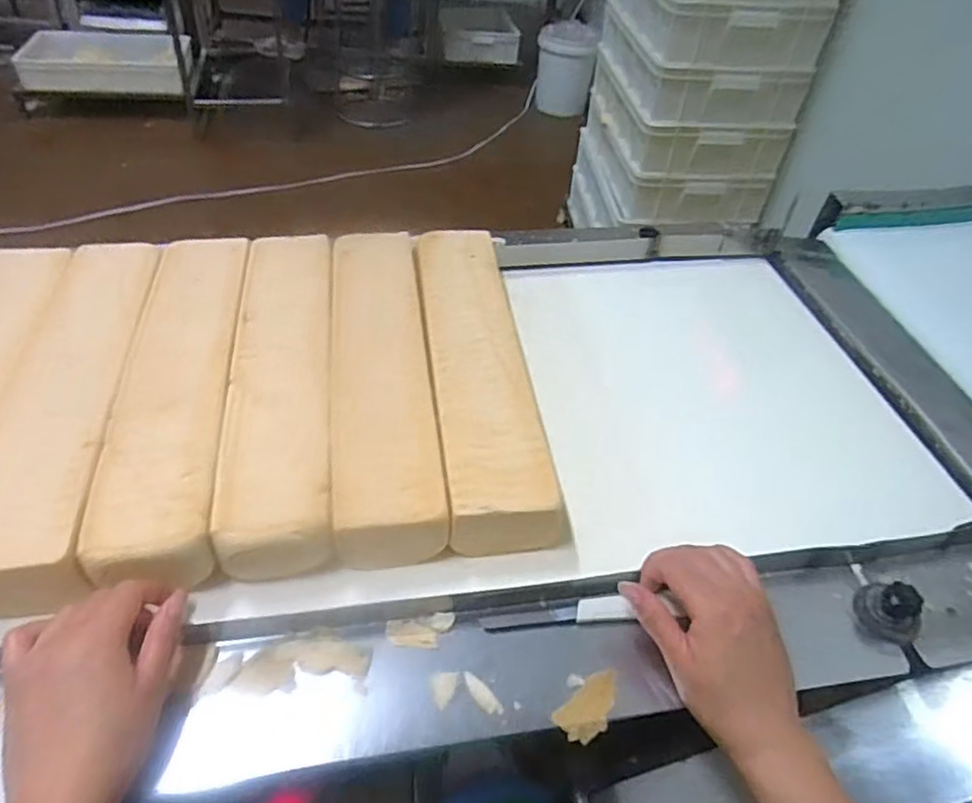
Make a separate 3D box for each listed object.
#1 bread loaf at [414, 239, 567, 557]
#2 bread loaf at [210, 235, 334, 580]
[{"bbox_3d":[-0.009,-0.032,0.578,0.077,0.055,0.335,-3,45,-10],"label":"bread loaf"},{"bbox_3d":[-0.165,-0.017,0.551,0.076,0.048,0.360,-3,45,-10],"label":"bread loaf"}]

